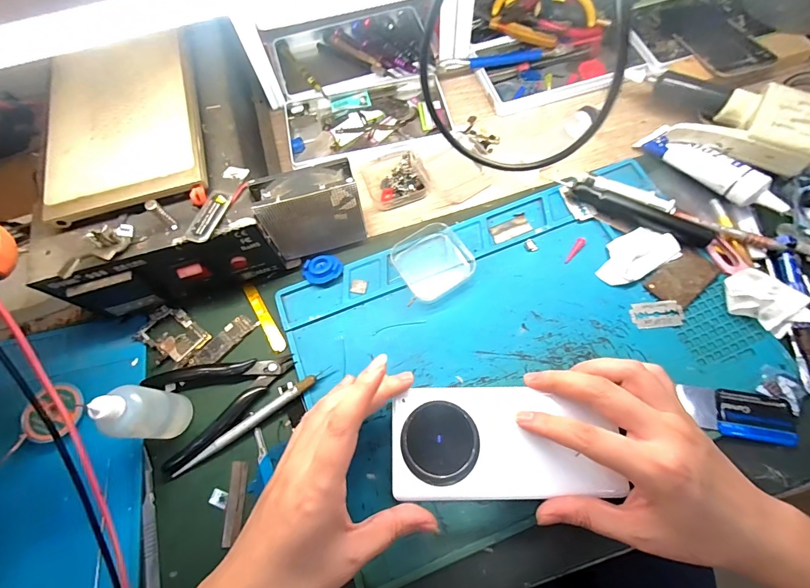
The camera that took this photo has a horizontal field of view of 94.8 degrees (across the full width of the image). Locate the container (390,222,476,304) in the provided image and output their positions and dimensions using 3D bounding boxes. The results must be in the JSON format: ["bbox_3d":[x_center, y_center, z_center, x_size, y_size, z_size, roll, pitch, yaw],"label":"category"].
[{"bbox_3d":[0.026,-0.029,0.341,0.062,0.014,0.061,-30,71,-8],"label":"container"}]

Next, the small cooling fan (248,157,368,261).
[{"bbox_3d":[-0.078,-0.068,0.322,0.080,0.088,0.030,-19,70,-4],"label":"small cooling fan"}]

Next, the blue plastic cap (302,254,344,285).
[{"bbox_3d":[-0.076,-0.023,0.345,0.036,0.009,0.028,-21,70,-5],"label":"blue plastic cap"}]

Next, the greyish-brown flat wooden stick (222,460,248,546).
[{"bbox_3d":[-0.130,0.158,0.285,0.013,0.004,0.054,-2,65,-3],"label":"greyish-brown flat wooden stick"}]

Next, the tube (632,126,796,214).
[{"bbox_3d":[0.287,-0.119,0.348,0.028,0.026,0.129,-41,73,-12],"label":"tube"}]

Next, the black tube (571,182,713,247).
[{"bbox_3d":[0.217,-0.073,0.345,0.124,0.015,0.019,25,73,12],"label":"black tube"}]

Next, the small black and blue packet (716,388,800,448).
[{"bbox_3d":[0.268,0.094,0.284,0.054,0.007,0.036,8,70,6],"label":"small black and blue packet"}]

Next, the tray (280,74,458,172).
[{"bbox_3d":[-0.042,-0.195,0.412,0.174,0.017,0.092,-12,70,-2],"label":"tray"}]

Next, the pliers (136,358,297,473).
[{"bbox_3d":[-0.152,0.079,0.309,0.112,0.013,0.074,-27,71,-7],"label":"pliers"}]

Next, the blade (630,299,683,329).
[{"bbox_3d":[0.216,0.017,0.320,0.041,0.004,0.023,-7,70,6],"label":"blade"}]

